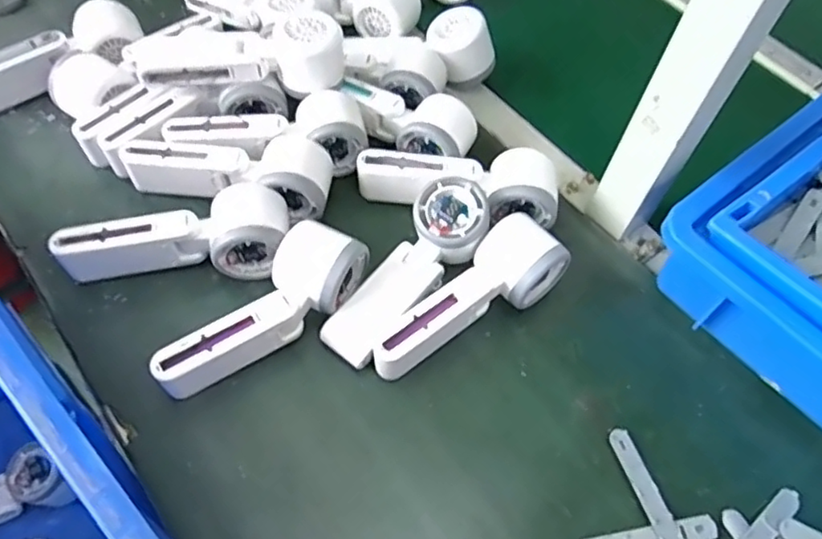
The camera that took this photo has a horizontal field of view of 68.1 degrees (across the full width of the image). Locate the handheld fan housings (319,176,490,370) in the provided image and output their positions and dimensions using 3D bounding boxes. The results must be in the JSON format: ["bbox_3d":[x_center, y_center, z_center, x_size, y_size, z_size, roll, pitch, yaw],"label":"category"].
[{"bbox_3d":[0.001,0.000,0.461,0.058,0.047,0.163,33,61,17],"label":"handheld fan housings"}]

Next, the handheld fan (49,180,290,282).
[{"bbox_3d":[-0.180,-0.026,0.470,0.169,0.049,0.060,-2,57,-5],"label":"handheld fan"}]

